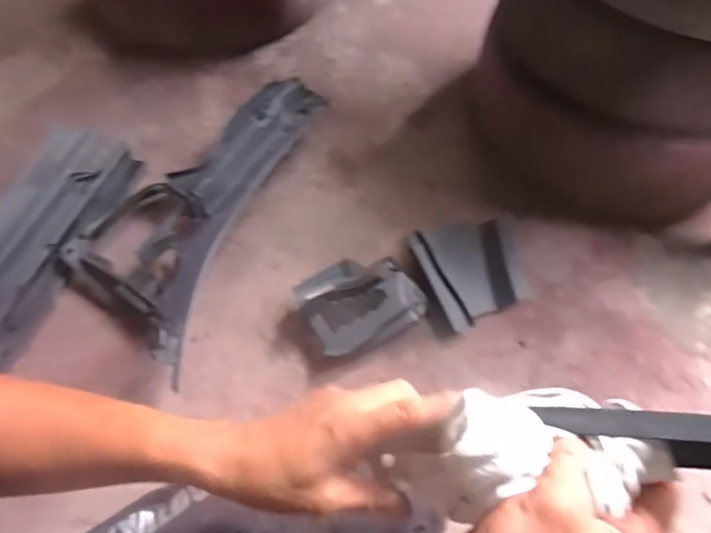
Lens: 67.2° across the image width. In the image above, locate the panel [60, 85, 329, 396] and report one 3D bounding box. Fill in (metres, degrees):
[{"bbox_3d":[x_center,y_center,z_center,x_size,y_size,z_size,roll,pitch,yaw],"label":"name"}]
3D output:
[{"bbox_3d":[-0.307,-0.122,0.974,0.308,0.103,0.596,17,64,11],"label":"panel"}]

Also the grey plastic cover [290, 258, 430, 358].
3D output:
[{"bbox_3d":[0.008,0.057,0.887,0.187,0.071,0.145,-27,64,-12],"label":"grey plastic cover"}]

